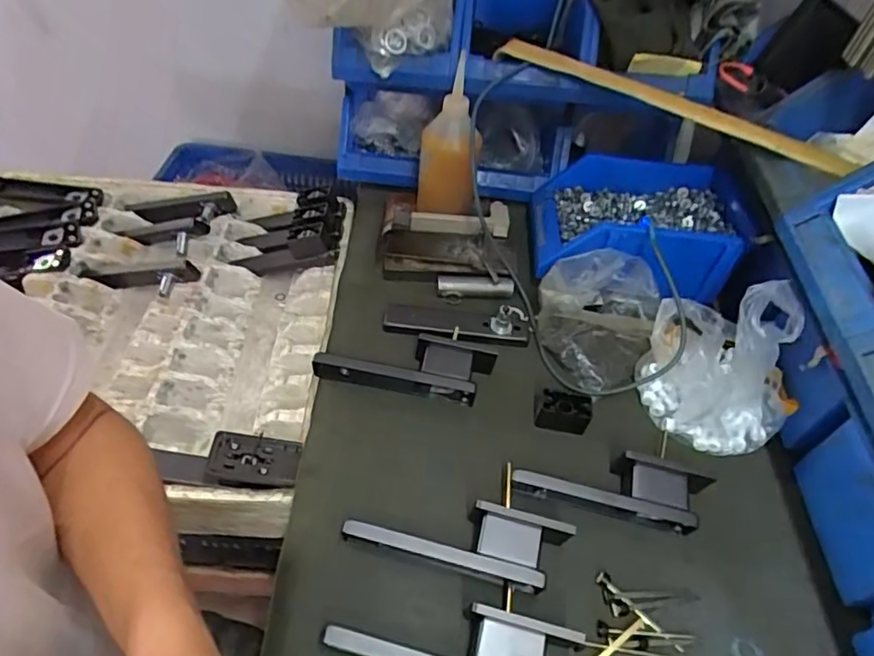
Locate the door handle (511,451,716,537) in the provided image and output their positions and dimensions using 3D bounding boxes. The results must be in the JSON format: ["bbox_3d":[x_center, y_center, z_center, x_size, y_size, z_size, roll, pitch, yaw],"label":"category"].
[{"bbox_3d":[0.160,0.145,0.520,0.180,0.047,0.058,14,48,4],"label":"door handle"}]

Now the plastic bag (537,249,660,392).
[{"bbox_3d":[0.177,-0.018,0.623,0.130,0.088,0.115,26,50,14],"label":"plastic bag"}]

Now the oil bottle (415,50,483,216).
[{"bbox_3d":[0.015,-0.216,0.670,0.072,0.181,0.068,7,48,1],"label":"oil bottle"}]

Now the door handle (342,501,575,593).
[{"bbox_3d":[0.018,0.174,0.467,0.184,0.045,0.055,13,48,3],"label":"door handle"}]

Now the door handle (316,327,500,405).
[{"bbox_3d":[-0.032,0.034,0.584,0.182,0.038,0.062,9,48,0],"label":"door handle"}]

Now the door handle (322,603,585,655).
[{"bbox_3d":[0.012,0.235,0.413,0.183,0.050,0.055,14,48,4],"label":"door handle"}]

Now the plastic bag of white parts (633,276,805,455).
[{"bbox_3d":[0.297,0.027,0.555,0.150,0.163,0.126,21,49,10],"label":"plastic bag of white parts"}]

